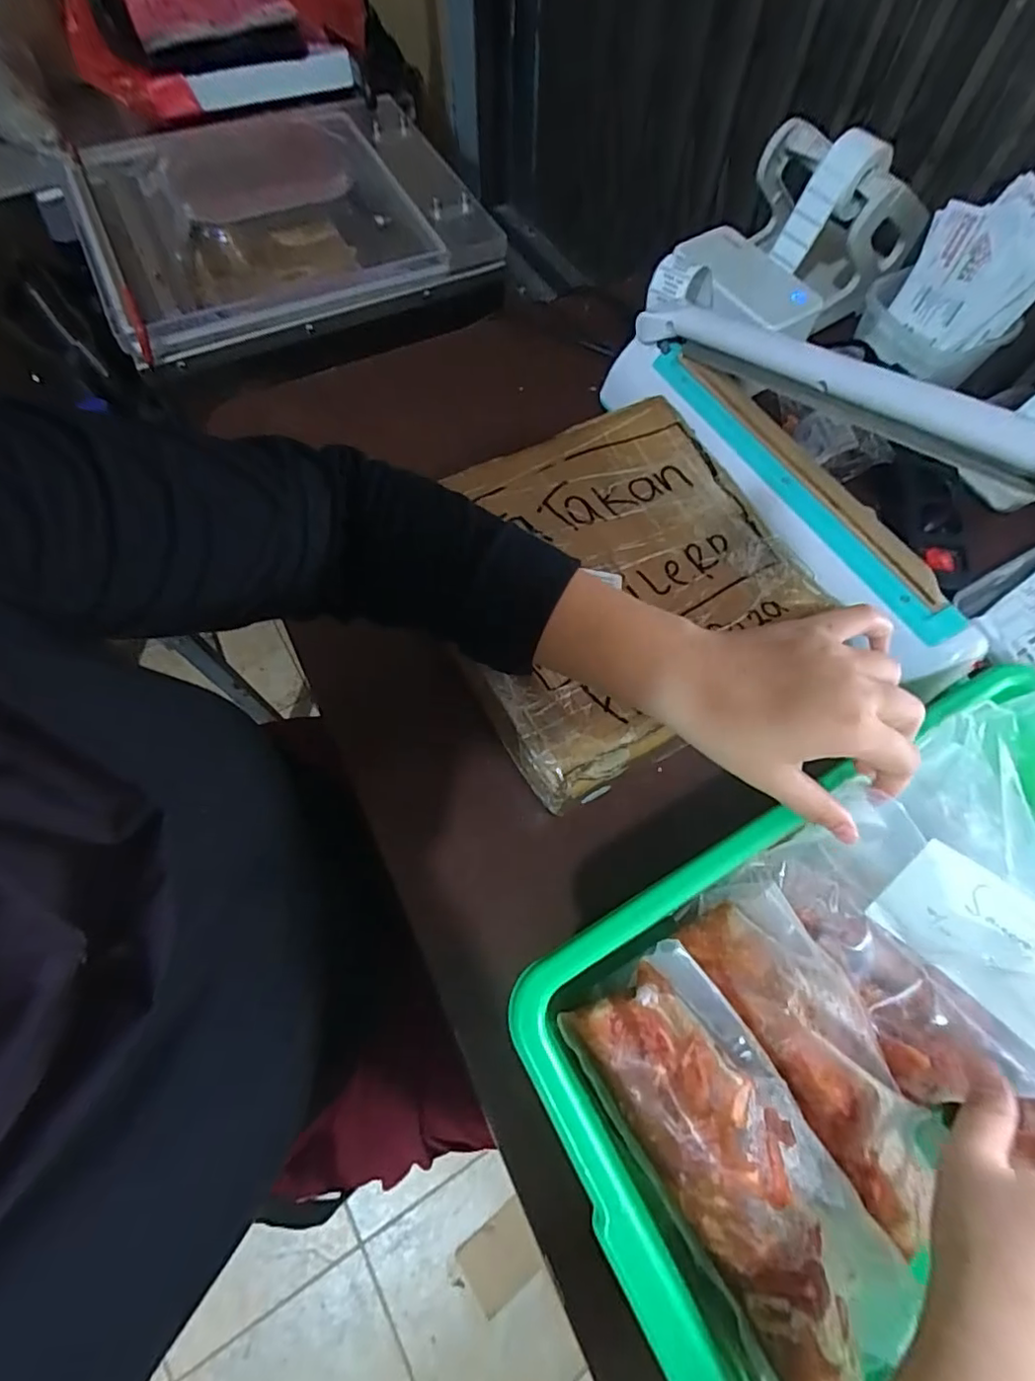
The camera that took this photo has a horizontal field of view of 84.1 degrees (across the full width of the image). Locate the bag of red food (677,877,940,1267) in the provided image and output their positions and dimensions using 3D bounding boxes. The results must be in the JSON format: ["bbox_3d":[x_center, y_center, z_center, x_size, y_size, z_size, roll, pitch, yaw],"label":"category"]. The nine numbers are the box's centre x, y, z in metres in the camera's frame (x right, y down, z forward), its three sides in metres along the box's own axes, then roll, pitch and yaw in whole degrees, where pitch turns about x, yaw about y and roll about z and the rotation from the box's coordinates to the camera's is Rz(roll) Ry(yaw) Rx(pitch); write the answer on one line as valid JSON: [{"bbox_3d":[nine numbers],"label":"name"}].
[{"bbox_3d":[0.172,0.202,0.330,0.065,0.038,0.175,-31,70,-13],"label":"bag of red food"}]

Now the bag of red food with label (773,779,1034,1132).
[{"bbox_3d":[0.235,0.159,0.321,0.051,0.162,0.196,-22,47,-35],"label":"bag of red food with label"}]

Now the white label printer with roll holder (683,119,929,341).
[{"bbox_3d":[0.282,-0.455,0.578,0.233,0.142,0.148,-37,72,-15],"label":"white label printer with roll holder"}]

